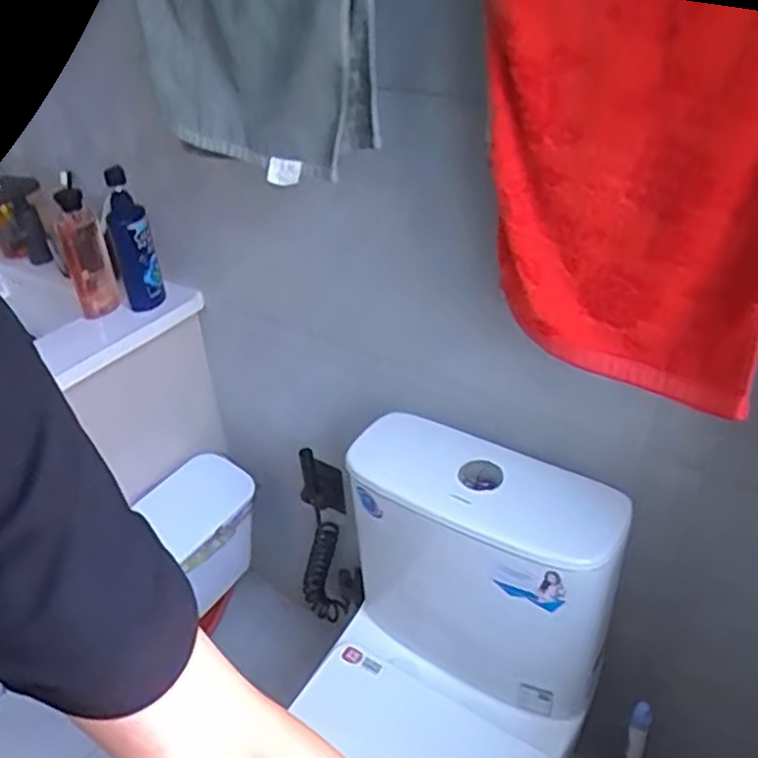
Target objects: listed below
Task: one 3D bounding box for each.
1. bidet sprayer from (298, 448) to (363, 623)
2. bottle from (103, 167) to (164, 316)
[{"bbox_3d":[-0.094,0.330,1.371,0.143,0.425,0.066,19,41,29],"label":"bidet sprayer"},{"bbox_3d":[-0.402,-0.214,1.139,0.065,0.229,0.064,-15,36,-16],"label":"bottle"}]

